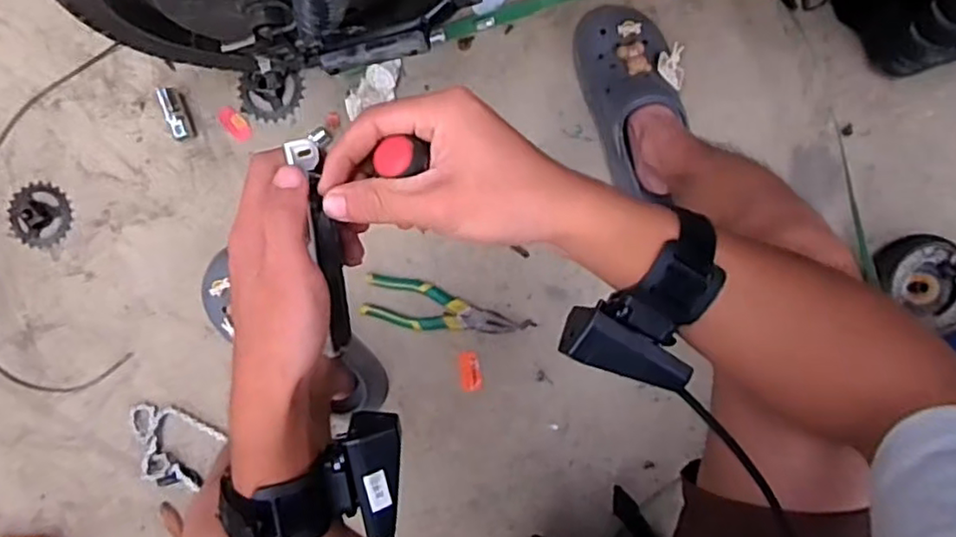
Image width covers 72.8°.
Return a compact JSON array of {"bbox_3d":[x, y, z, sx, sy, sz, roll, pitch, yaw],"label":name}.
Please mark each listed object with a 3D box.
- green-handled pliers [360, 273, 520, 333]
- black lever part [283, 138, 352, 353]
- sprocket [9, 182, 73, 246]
[{"bbox_3d":[-0.049,0.056,0.833,0.196,0.023,0.061,17,91,1],"label":"green-handled pliers"},{"bbox_3d":[-0.082,-0.004,0.361,0.018,0.037,0.129,-3,120,1],"label":"black lever part"},{"bbox_3d":[-0.586,-0.072,0.869,0.089,0.006,0.084,-3,91,1],"label":"sprocket"}]

